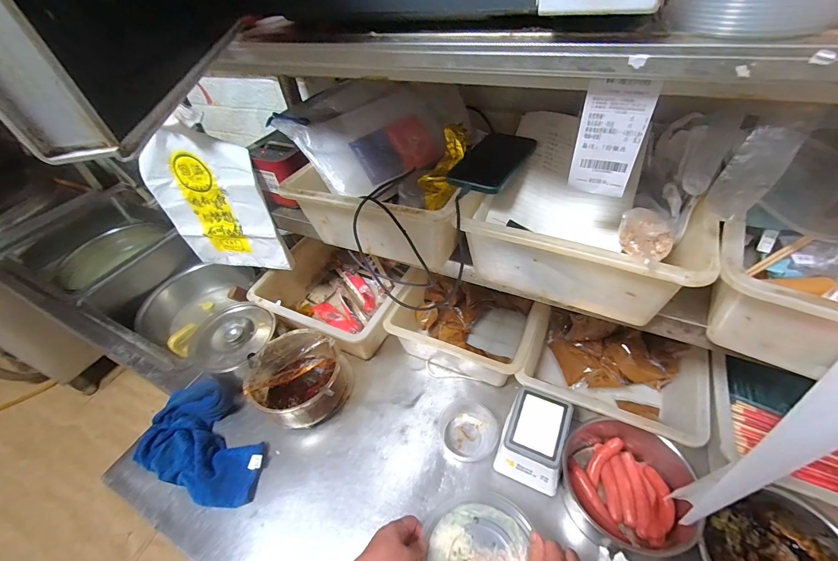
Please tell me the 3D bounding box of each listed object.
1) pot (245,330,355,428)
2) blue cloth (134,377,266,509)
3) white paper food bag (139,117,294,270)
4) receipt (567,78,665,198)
[{"bbox_3d":[-0.231,0.194,0.699,0.169,0.104,0.167,-2,43,2],"label":"pot"},{"bbox_3d":[-0.394,0.283,0.647,0.274,0.060,0.163,15,46,19],"label":"blue cloth"},{"bbox_3d":[-0.400,-0.146,0.706,0.229,0.290,0.042,7,44,11],"label":"white paper food bag"},{"bbox_3d":[0.179,-0.130,0.335,0.054,0.111,0.004,17,55,22],"label":"receipt"}]

